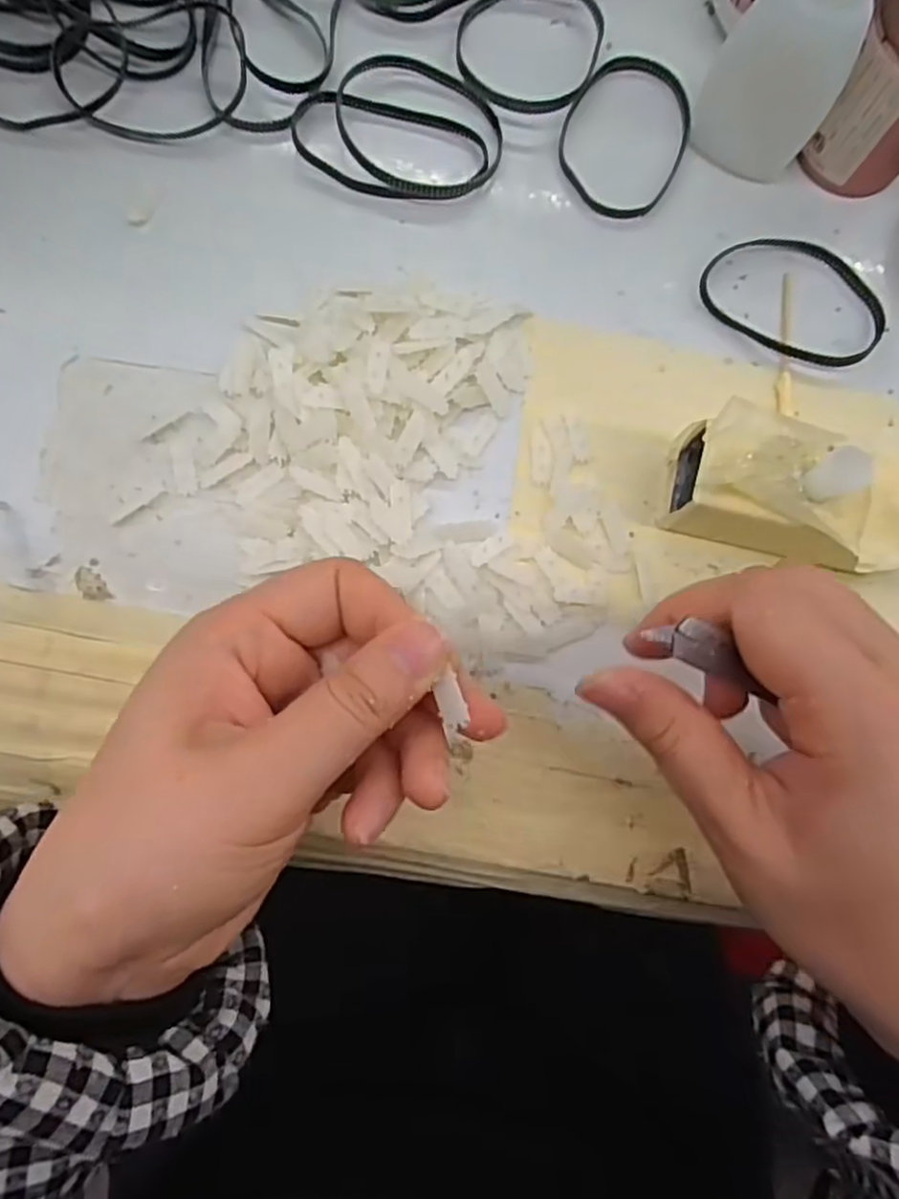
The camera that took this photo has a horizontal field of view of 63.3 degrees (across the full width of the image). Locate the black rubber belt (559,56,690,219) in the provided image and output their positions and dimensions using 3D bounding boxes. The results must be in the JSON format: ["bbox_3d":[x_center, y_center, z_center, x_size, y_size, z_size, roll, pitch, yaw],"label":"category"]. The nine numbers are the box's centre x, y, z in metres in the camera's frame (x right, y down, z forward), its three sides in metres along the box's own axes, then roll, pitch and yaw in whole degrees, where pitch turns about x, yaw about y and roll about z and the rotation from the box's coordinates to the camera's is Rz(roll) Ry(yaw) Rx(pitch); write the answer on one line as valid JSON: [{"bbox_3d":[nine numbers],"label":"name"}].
[{"bbox_3d":[0.068,-0.180,0.281,0.048,0.008,0.061,27,79,1],"label":"black rubber belt"}]

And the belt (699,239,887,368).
[{"bbox_3d":[0.133,-0.116,0.276,0.071,0.009,0.049,30,80,2],"label":"belt"}]

